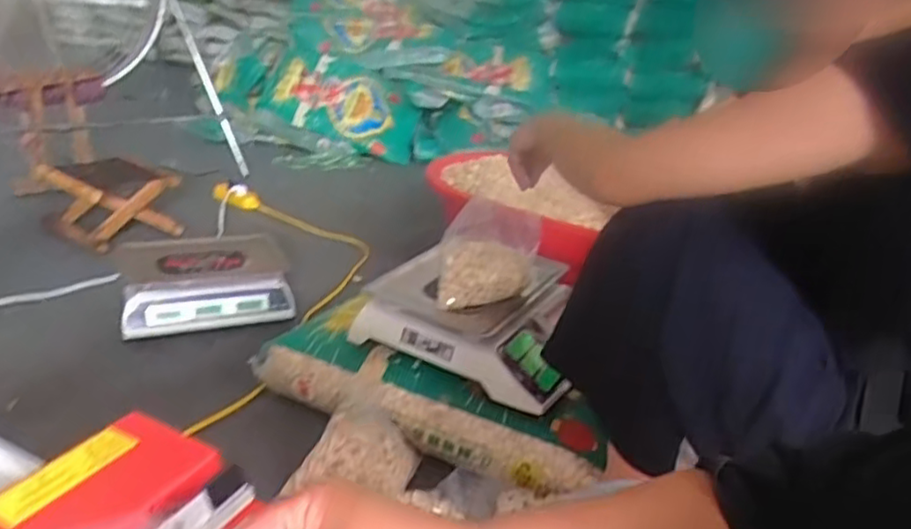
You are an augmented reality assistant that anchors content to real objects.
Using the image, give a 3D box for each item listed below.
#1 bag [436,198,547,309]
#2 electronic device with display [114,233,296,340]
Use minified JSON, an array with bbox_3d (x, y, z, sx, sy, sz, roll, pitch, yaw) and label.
[{"bbox_3d":[0.062,-0.023,1.084,0.164,0.130,0.184,6,23,0],"label":"bag"},{"bbox_3d":[-0.552,0.035,1.445,0.339,0.105,0.266,-6,26,-25],"label":"electronic device with display"}]

